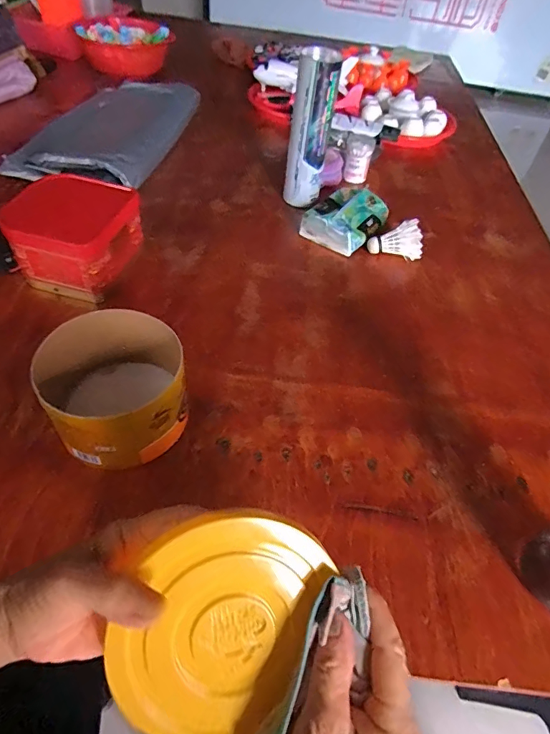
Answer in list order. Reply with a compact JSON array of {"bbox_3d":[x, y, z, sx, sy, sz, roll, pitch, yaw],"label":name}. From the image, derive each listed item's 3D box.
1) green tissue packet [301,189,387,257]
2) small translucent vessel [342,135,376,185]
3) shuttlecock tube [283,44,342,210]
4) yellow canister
[{"bbox_3d":[0.120,-0.253,0.759,0.114,0.052,0.141,30,54,18],"label":"green tissue packet"},{"bbox_3d":[0.159,-0.406,0.870,0.054,0.077,0.044,14,50,5],"label":"small translucent vessel"},{"bbox_3d":[0.056,-0.383,0.744,0.064,0.230,0.061,6,50,-2],"label":"shuttlecock tube"},{"bbox_3d":[-0.161,0.024,0.462,0.136,0.102,0.130,-4,51,-10],"label":"yellow canister"}]

